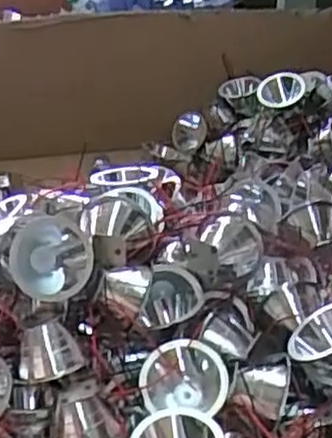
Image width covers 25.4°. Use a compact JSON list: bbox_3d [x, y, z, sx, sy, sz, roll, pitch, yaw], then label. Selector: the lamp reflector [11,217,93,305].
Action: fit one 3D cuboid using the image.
[{"bbox_3d":[-0.061,0.020,0.393,0.043,0.042,0.031,-12,15,-9],"label":"lamp reflector"}]

